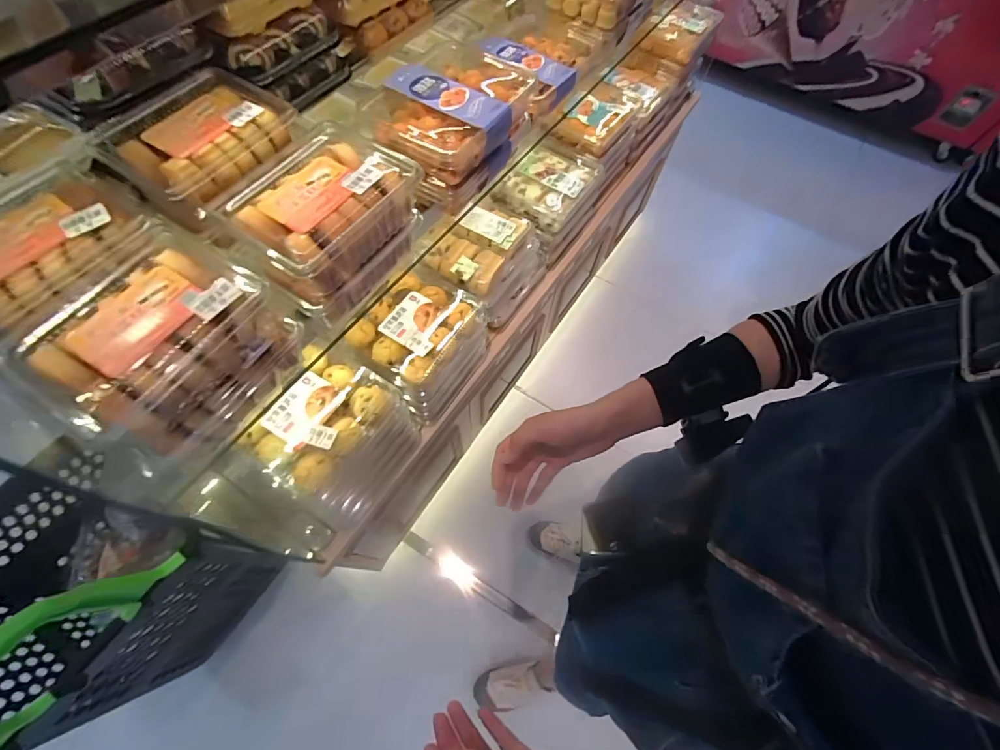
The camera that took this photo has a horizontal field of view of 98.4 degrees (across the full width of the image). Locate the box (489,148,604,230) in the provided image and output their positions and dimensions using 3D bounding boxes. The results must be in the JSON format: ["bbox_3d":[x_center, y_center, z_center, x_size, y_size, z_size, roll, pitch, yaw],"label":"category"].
[{"bbox_3d":[0.119,-0.432,0.983,0.164,0.056,0.228,31,66,12],"label":"box"}]

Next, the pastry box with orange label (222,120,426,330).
[{"bbox_3d":[-0.202,-0.176,0.509,0.154,0.104,0.193,31,66,12],"label":"pastry box with orange label"}]

